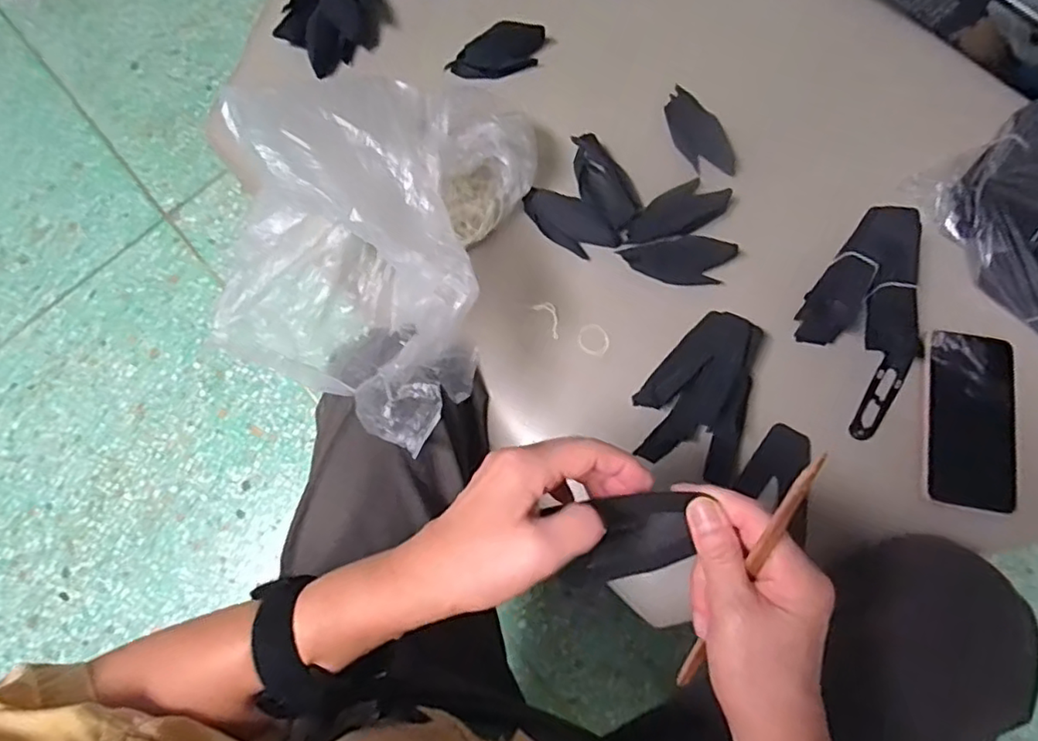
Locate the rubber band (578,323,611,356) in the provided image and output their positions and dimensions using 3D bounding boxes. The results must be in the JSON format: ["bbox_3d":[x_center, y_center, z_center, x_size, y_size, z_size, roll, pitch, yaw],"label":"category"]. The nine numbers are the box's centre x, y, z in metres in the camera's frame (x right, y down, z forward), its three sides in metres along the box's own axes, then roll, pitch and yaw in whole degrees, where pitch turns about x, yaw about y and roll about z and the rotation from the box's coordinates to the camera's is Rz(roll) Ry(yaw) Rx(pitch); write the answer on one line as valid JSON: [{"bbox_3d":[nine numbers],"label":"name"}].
[{"bbox_3d":[0.071,-0.029,0.580,0.028,0.005,0.033,-33,75,-6],"label":"rubber band"}]

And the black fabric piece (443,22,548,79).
[{"bbox_3d":[-0.023,-0.346,0.669,0.108,0.044,0.034,-20,74,-2],"label":"black fabric piece"}]

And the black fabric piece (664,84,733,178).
[{"bbox_3d":[0.181,-0.240,0.622,0.039,0.030,0.097,-24,74,-3],"label":"black fabric piece"}]

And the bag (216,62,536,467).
[{"bbox_3d":[-0.129,-0.119,0.505,0.244,0.193,0.321,14,75,7],"label":"bag"}]

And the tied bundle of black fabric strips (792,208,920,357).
[{"bbox_3d":[0.315,-0.075,0.539,0.106,0.067,0.116,13,75,7],"label":"tied bundle of black fabric strips"}]

